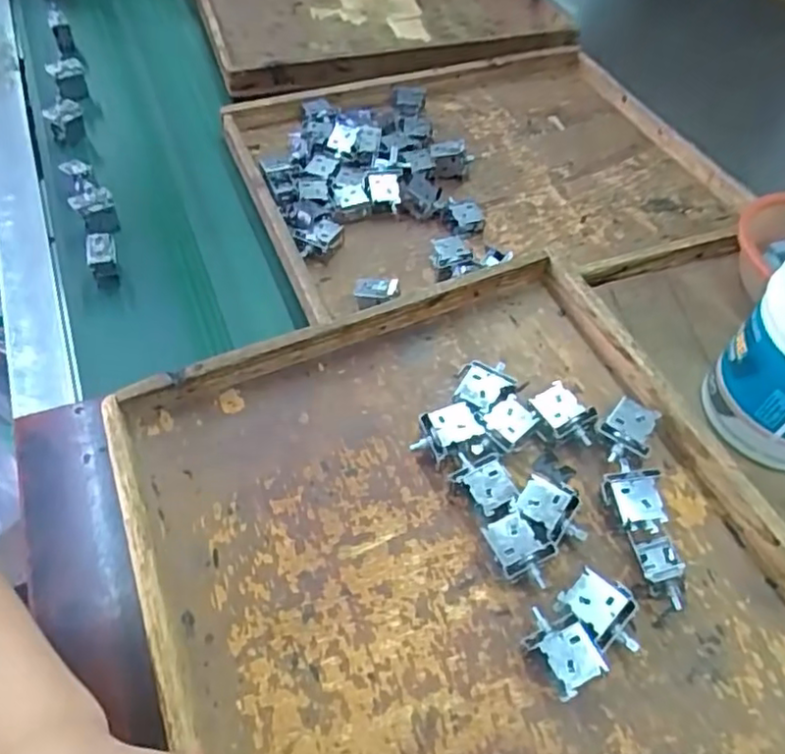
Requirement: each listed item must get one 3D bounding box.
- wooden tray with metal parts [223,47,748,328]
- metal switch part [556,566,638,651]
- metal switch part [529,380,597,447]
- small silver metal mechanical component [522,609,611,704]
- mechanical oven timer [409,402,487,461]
[{"bbox_3d":[0.098,-0.237,0.722,0.494,0.047,0.392,-15,56,-16],"label":"wooden tray with metal parts"},{"bbox_3d":[0.134,0.150,0.418,0.051,0.021,0.041,38,59,21],"label":"metal switch part"},{"bbox_3d":[0.131,0.029,0.494,0.032,0.018,0.049,-30,59,-21],"label":"metal switch part"},{"bbox_3d":[0.103,0.168,0.406,0.035,0.021,0.050,-25,59,-22],"label":"small silver metal mechanical component"},{"bbox_3d":[0.038,0.042,0.492,0.048,0.025,0.033,-20,58,-19],"label":"mechanical oven timer"}]

